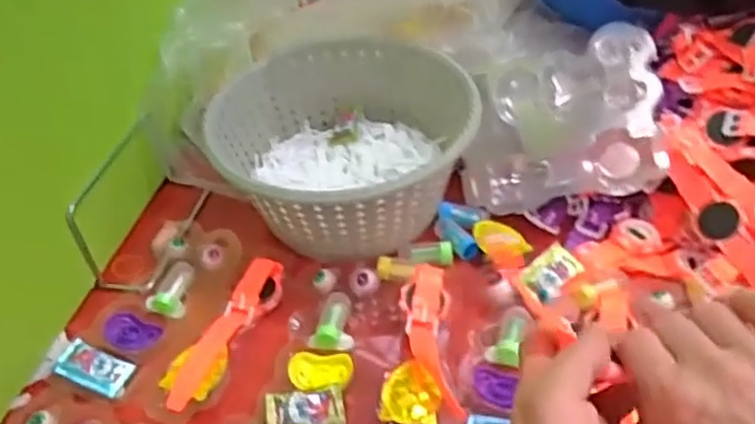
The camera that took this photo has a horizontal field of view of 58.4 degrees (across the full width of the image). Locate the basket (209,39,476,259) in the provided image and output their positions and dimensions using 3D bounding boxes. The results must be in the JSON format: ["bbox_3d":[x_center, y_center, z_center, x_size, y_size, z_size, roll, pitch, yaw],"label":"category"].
[{"bbox_3d":[-0.027,-0.060,0.609,0.218,0.096,0.211,-1,41,5],"label":"basket"}]

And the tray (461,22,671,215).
[{"bbox_3d":[0.155,-0.075,0.589,0.171,0.136,0.056,-11,2,19],"label":"tray"}]

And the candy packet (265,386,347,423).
[{"bbox_3d":[-0.050,0.135,0.463,0.053,0.010,0.030,-7,41,-1],"label":"candy packet"}]

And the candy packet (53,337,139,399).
[{"bbox_3d":[-0.212,0.117,0.504,0.058,0.012,0.033,12,44,19],"label":"candy packet"}]

